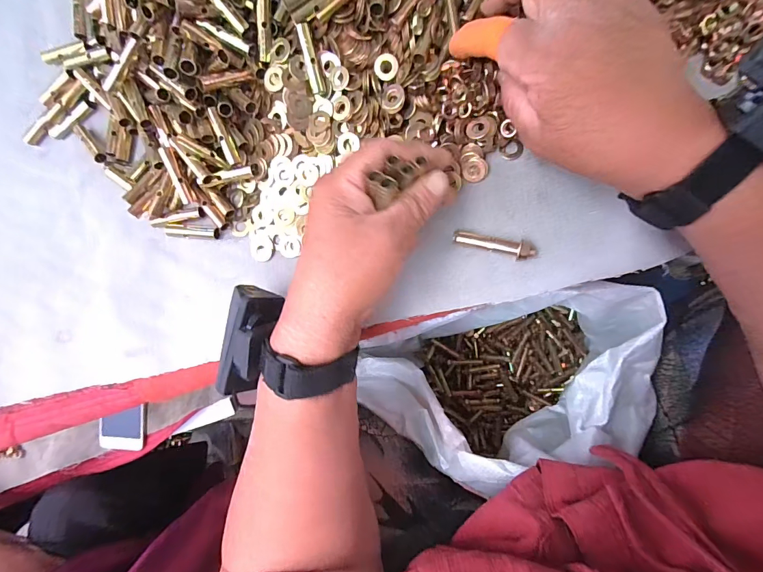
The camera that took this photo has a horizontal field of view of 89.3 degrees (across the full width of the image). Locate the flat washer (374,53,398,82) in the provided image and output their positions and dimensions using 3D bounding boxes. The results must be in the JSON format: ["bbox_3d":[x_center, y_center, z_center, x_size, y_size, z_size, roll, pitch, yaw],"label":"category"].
[{"bbox_3d":[0.003,-0.152,0.269,0.016,0.004,0.017,1,112,3],"label":"flat washer"}]

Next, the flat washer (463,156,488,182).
[{"bbox_3d":[0.067,-0.084,0.277,0.017,0.004,0.016,-3,88,9],"label":"flat washer"}]

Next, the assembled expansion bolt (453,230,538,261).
[{"bbox_3d":[0.079,-0.029,0.271,0.057,0.014,0.013,13,91,9],"label":"assembled expansion bolt"}]

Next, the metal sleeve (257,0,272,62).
[{"bbox_3d":[-0.080,-0.179,0.266,0.008,0.007,0.043,20,129,9],"label":"metal sleeve"}]

